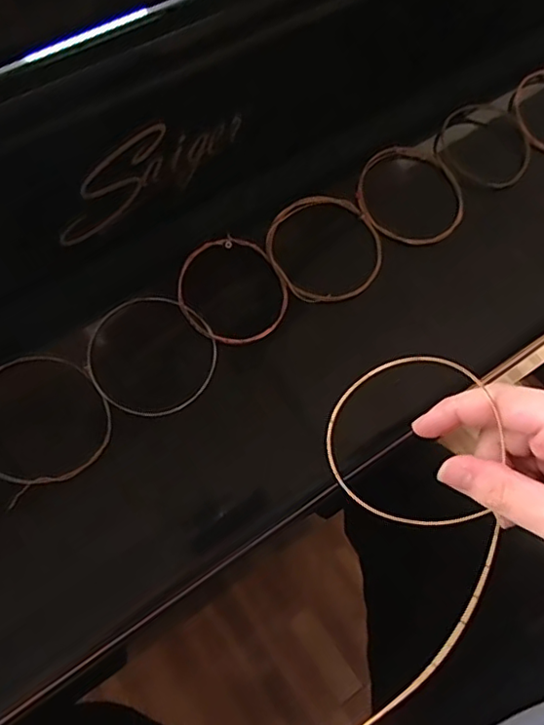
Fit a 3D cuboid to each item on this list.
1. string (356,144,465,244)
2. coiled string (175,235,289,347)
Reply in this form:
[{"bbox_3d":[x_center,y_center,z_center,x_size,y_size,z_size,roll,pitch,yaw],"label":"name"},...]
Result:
[{"bbox_3d":[0.092,-0.111,0.385,0.071,0.008,0.069,3,76,-11],"label":"string"},{"bbox_3d":[-0.025,-0.043,0.350,0.063,0.006,0.068,2,74,-6],"label":"coiled string"}]

